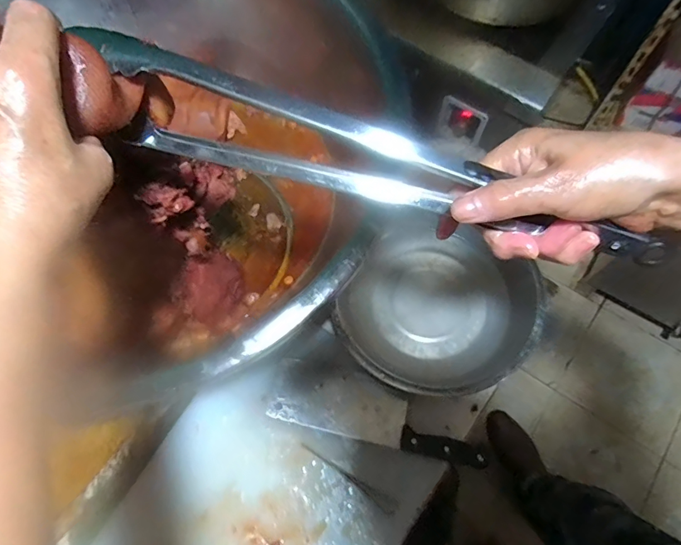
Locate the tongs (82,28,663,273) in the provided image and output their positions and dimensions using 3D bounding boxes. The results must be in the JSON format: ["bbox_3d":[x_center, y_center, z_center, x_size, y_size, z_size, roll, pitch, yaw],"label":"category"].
[{"bbox_3d":[0.014,-0.071,0.290,0.384,0.053,0.051,19,71,2],"label":"tongs"}]

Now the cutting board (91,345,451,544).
[{"bbox_3d":[-0.118,0.330,0.534,0.328,0.032,0.405,30,73,12],"label":"cutting board"}]

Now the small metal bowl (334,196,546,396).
[{"bbox_3d":[0.144,0.047,0.628,0.257,0.071,0.270,-1,69,2],"label":"small metal bowl"}]

